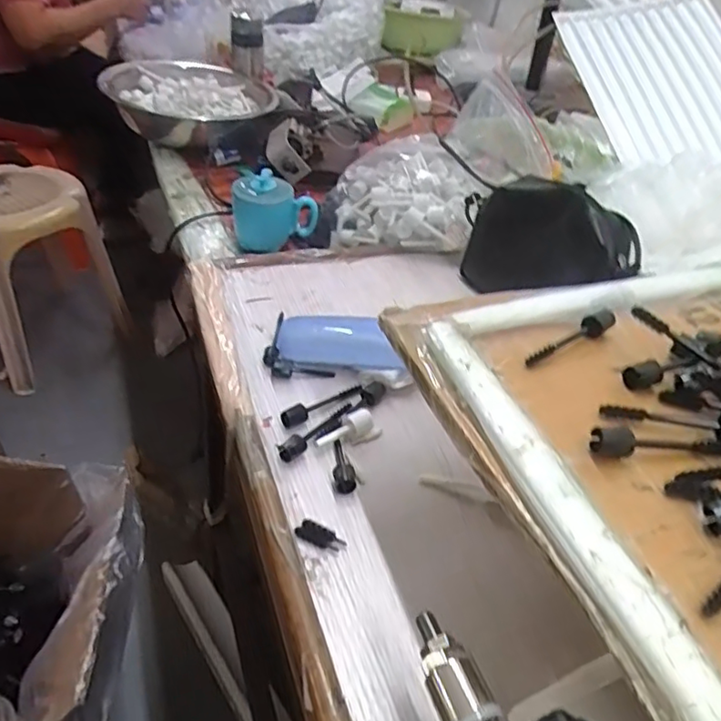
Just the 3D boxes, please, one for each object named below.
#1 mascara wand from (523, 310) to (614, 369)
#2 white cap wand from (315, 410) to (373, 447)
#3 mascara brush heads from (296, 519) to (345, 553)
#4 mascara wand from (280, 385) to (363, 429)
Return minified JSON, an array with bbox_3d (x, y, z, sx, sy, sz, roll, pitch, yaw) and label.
[{"bbox_3d":[0.147,-0.016,0.415,0.085,0.014,0.014,-23,48,-31],"label":"mascara wand"},{"bbox_3d":[-0.014,0.061,0.517,0.055,0.015,0.017,-19,47,-28],"label":"white cap wand"},{"bbox_3d":[-0.029,0.132,0.448,0.036,0.007,0.018,20,41,14],"label":"mascara brush heads"},{"bbox_3d":[-0.033,0.036,0.539,0.086,0.012,0.013,-25,49,-32],"label":"mascara wand"}]

